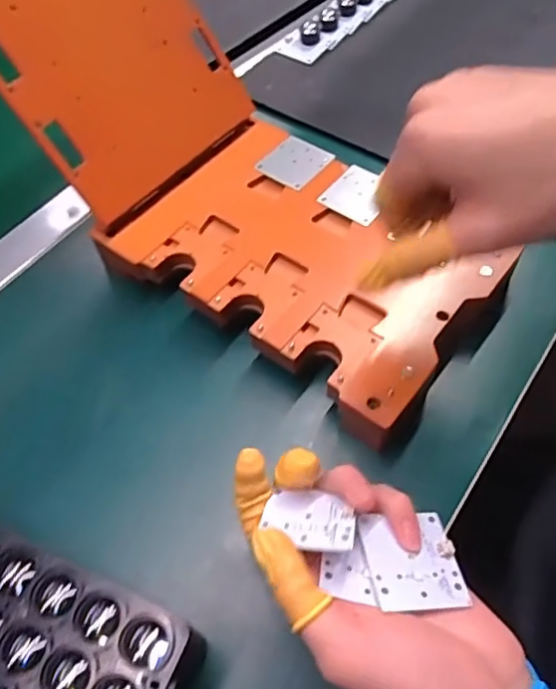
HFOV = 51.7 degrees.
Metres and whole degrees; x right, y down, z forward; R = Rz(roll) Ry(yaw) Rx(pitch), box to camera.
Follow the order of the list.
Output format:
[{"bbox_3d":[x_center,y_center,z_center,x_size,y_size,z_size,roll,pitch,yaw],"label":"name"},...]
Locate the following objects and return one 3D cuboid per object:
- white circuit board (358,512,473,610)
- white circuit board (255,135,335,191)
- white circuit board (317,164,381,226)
[{"bbox_3d":[0.062,0.099,0.267,0.042,0.004,0.044,2,43,-13],"label":"white circuit board"},{"bbox_3d":[0.013,-0.140,0.439,0.047,0.005,0.047,30,63,20],"label":"white circuit board"},{"bbox_3d":[0.059,-0.110,0.418,0.045,0.006,0.047,33,66,22],"label":"white circuit board"}]

